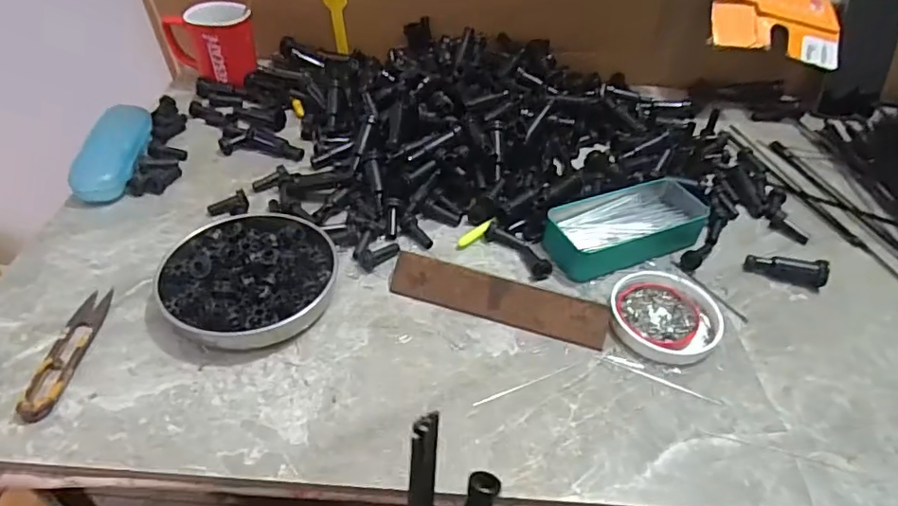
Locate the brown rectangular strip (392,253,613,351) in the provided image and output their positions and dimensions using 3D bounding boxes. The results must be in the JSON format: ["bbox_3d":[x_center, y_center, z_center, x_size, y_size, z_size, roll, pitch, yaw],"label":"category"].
[{"bbox_3d":[0.039,0.037,0.468,0.178,0.027,0.026,15,44,9],"label":"brown rectangular strip"}]

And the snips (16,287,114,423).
[{"bbox_3d":[-0.282,0.070,0.422,0.026,0.009,0.119,1,43,-4],"label":"snips"}]

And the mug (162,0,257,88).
[{"bbox_3d":[-0.298,-0.266,0.717,0.102,0.088,0.067,-12,45,-16],"label":"mug"}]

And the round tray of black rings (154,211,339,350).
[{"bbox_3d":[-0.164,0.018,0.473,0.134,0.024,0.130,2,43,-2],"label":"round tray of black rings"}]

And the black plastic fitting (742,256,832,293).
[{"bbox_3d":[0.309,0.016,0.520,0.064,0.022,0.025,10,44,7],"label":"black plastic fitting"}]

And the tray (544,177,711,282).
[{"bbox_3d":[0.170,-0.028,0.545,0.165,0.027,0.073,-18,48,-22],"label":"tray"}]

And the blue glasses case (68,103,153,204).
[{"bbox_3d":[-0.347,-0.112,0.597,0.050,0.034,0.152,-1,44,-6],"label":"blue glasses case"}]

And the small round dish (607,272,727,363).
[{"bbox_3d":[0.179,0.052,0.472,0.087,0.014,0.086,2,43,-2],"label":"small round dish"}]

